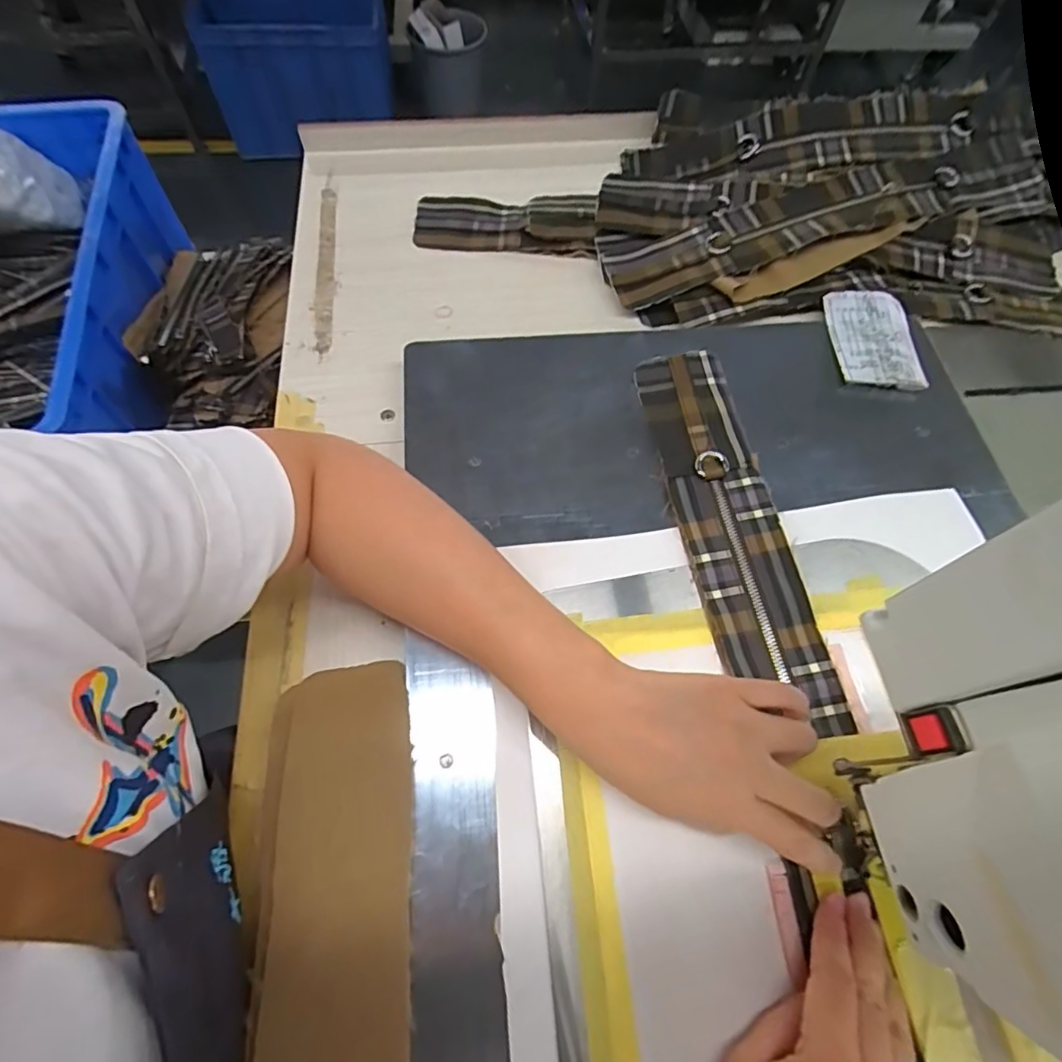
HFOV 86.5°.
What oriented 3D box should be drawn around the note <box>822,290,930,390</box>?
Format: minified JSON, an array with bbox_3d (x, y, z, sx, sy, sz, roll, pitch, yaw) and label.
[{"bbox_3d":[0.296,-0.170,0.493,0.067,0.009,0.111,1,63,1],"label":"note"}]

